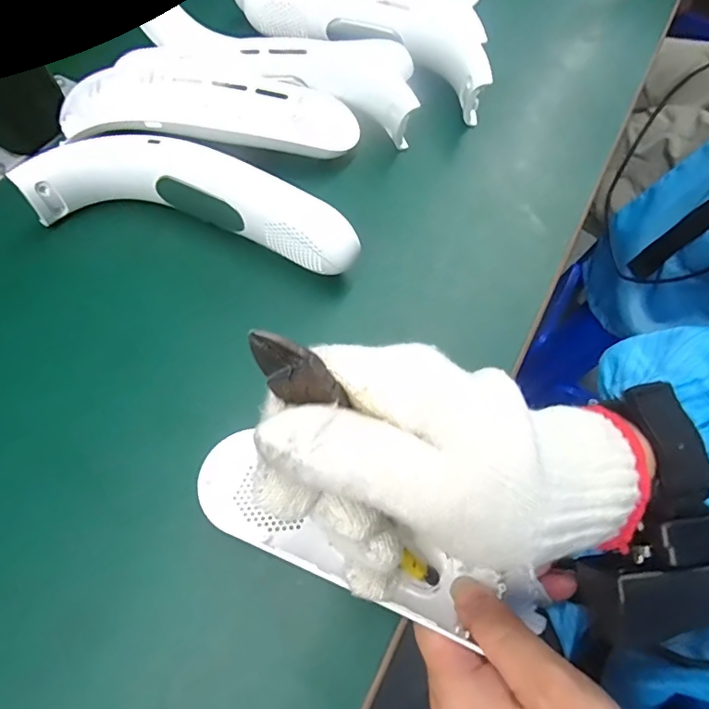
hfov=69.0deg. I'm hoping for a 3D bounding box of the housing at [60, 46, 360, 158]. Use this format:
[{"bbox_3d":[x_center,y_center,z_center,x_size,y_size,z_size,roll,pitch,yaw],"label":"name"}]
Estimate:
[{"bbox_3d":[-0.096,-0.158,0.341,0.196,0.040,0.066,1,59,-2],"label":"housing"}]

